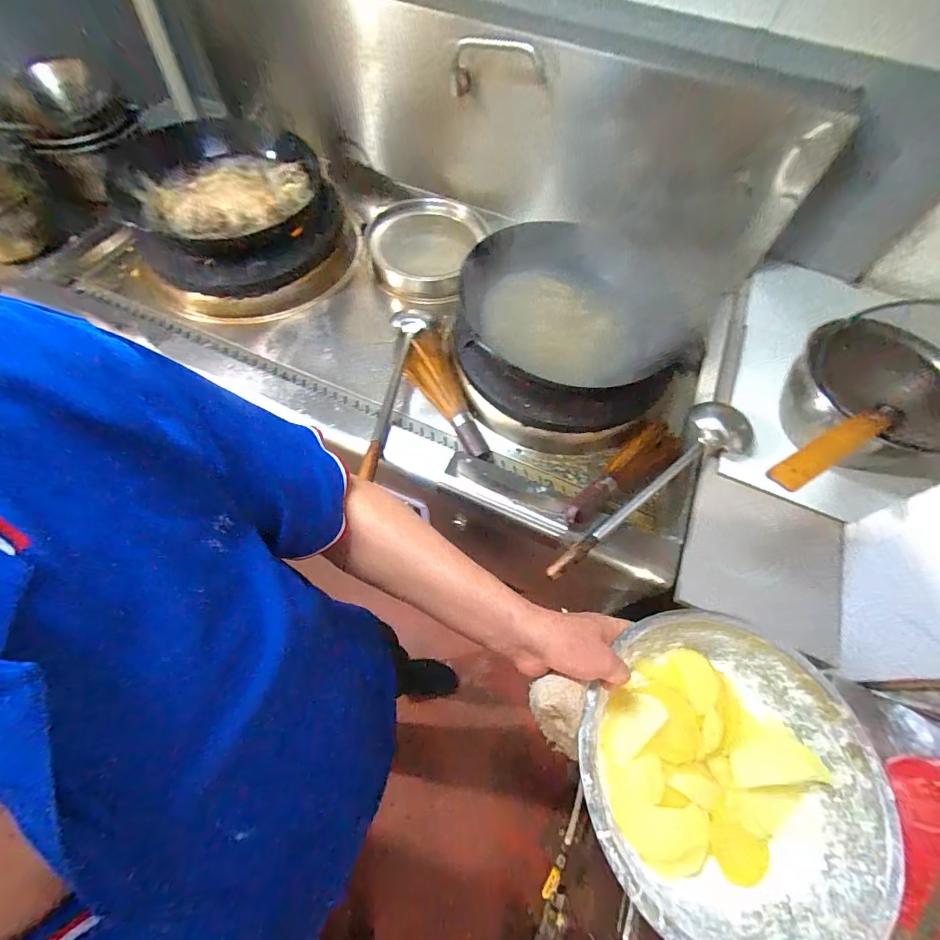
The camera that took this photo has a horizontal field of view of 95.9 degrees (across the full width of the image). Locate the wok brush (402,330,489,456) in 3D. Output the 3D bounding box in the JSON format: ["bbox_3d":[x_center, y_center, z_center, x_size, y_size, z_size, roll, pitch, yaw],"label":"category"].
[{"bbox_3d":[-0.056,-0.150,0.867,0.109,0.066,0.322,-17,65,-10],"label":"wok brush"}]

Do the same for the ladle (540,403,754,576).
[{"bbox_3d":[0.306,0.035,0.708,0.440,0.067,0.118,-36,69,-18],"label":"ladle"}]

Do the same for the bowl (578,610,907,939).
[{"bbox_3d":[0.234,0.283,0.401,0.253,0.075,0.255,1,63,-2],"label":"bowl"}]

